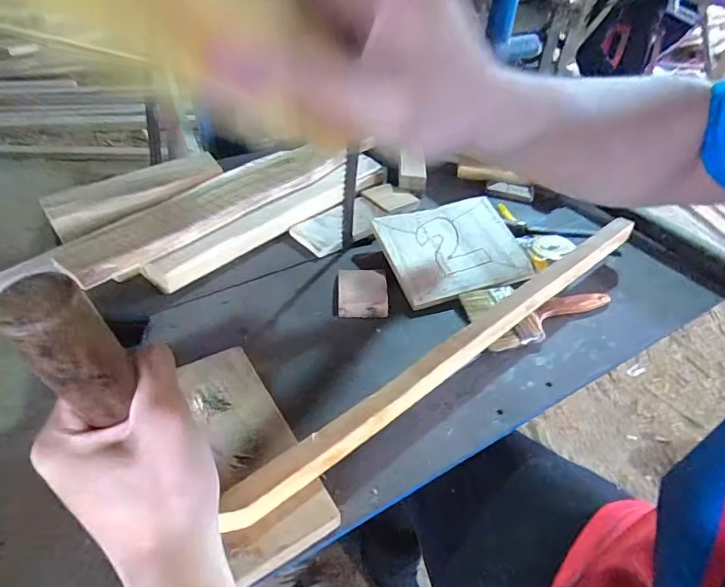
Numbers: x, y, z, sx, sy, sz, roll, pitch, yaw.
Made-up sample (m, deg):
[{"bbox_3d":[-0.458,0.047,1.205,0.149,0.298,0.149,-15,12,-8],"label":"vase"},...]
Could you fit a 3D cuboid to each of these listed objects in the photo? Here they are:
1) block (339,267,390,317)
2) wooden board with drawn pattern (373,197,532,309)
[{"bbox_3d":[0.000,-0.003,0.583,0.060,0.015,0.076,0,43,-3],"label":"block"},{"bbox_3d":[0.120,-0.060,0.618,0.176,0.012,0.143,-15,60,-15],"label":"wooden board with drawn pattern"}]

